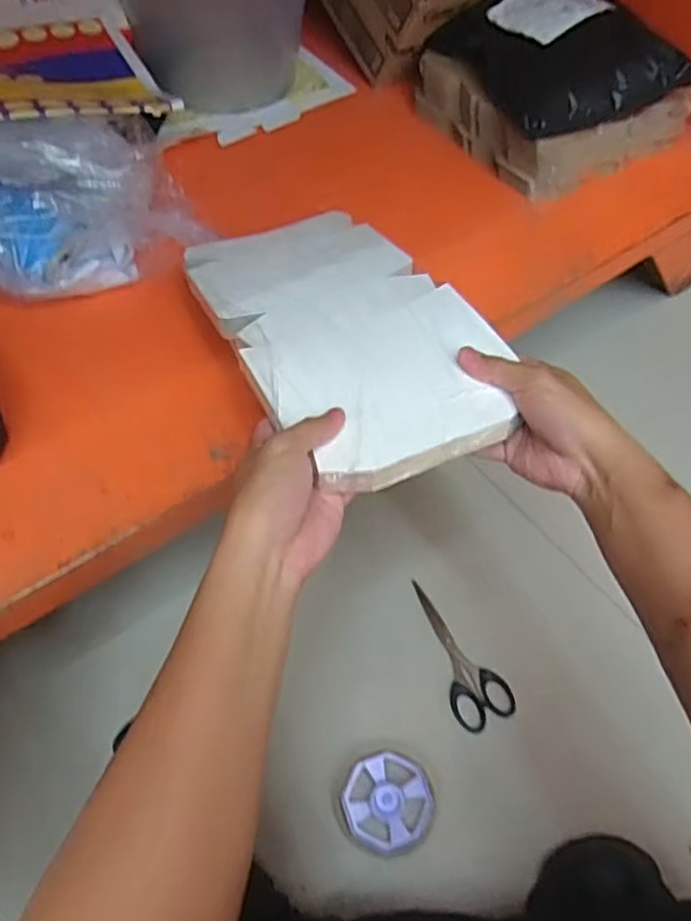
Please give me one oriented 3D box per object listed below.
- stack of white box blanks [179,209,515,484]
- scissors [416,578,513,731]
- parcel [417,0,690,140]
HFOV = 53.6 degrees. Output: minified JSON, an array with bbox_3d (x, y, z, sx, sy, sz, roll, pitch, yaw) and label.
[{"bbox_3d":[-0.007,-0.114,0.550,0.175,0.026,0.317,-22,51,-16],"label":"stack of white box blanks"},{"bbox_3d":[0.102,0.185,0.662,0.057,0.005,0.149,-24,61,-18],"label":"scissors"},{"bbox_3d":[0.248,-0.468,0.769,0.223,0.065,0.224,-19,59,-15],"label":"parcel"}]

